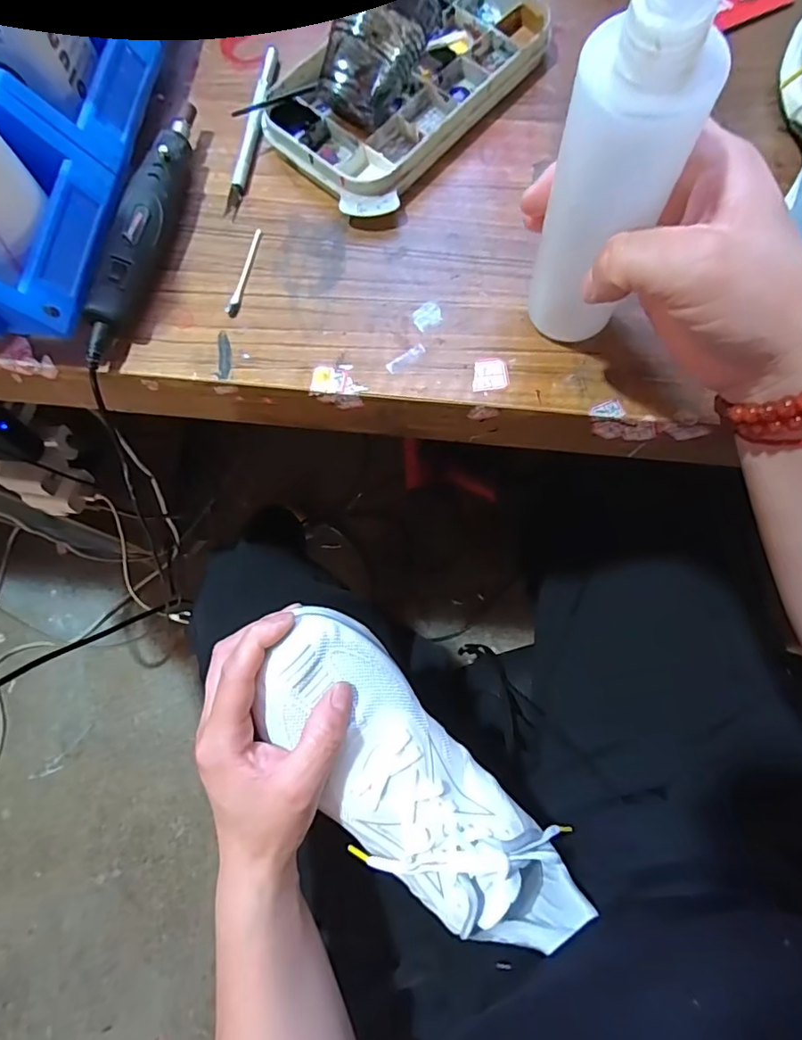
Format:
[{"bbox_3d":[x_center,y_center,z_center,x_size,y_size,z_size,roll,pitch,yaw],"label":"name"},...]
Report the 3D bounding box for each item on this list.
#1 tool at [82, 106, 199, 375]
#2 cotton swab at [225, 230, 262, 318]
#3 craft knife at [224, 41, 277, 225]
[{"bbox_3d":[-0.150,-0.171,0.310,0.025,0.030,0.173,12,77,4],"label":"tool"},{"bbox_3d":[-0.094,-0.150,0.317,0.006,0.005,0.061,11,77,3],"label":"cotton swab"},{"bbox_3d":[-0.096,-0.253,0.341,0.013,0.011,0.132,9,77,3],"label":"craft knife"}]

